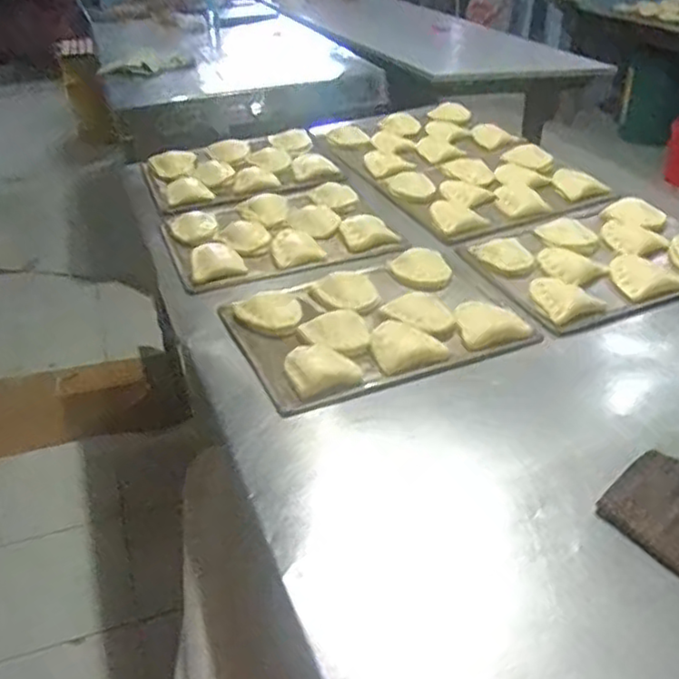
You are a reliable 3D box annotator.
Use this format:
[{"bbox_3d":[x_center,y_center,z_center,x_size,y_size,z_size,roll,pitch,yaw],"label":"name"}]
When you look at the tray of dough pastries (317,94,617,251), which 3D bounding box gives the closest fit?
[{"bbox_3d":[0.273,-0.450,1.716,0.463,0.063,0.755,-13,37,-19],"label":"tray of dough pastries"}]

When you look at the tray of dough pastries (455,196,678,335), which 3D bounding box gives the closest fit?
[{"bbox_3d":[0.486,-0.161,1.318,0.449,0.047,0.331,-13,37,-19],"label":"tray of dough pastries"}]

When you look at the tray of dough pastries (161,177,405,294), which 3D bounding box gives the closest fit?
[{"bbox_3d":[-0.129,-0.225,1.468,0.432,0.060,0.356,-11,36,-17],"label":"tray of dough pastries"}]

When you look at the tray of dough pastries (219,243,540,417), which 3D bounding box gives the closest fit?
[{"bbox_3d":[0.043,-0.047,1.177,0.428,0.028,0.357,-14,37,-21],"label":"tray of dough pastries"}]

